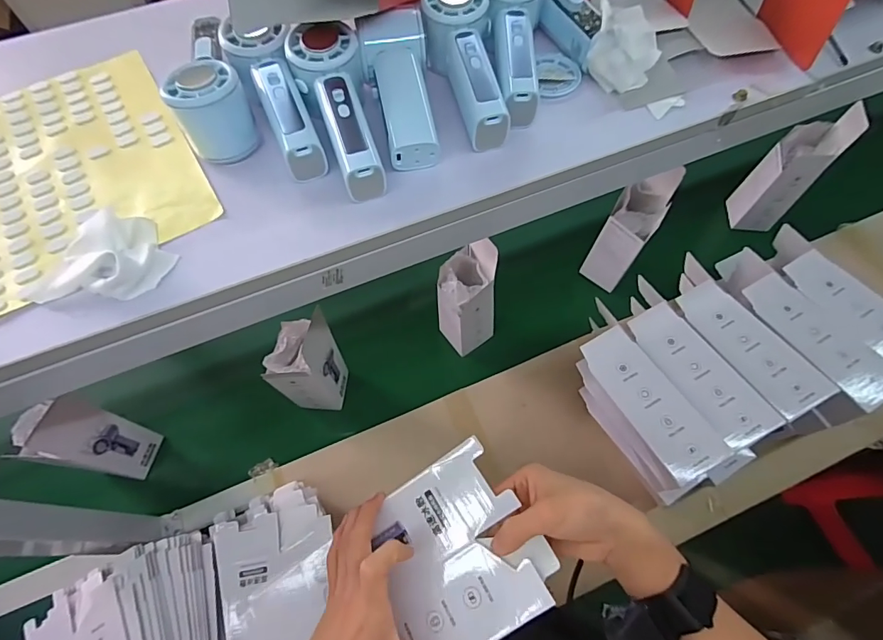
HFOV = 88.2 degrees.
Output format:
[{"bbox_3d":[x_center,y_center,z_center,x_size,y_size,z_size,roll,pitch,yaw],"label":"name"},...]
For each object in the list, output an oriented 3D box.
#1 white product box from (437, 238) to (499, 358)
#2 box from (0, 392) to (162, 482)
[{"bbox_3d":[0.038,-0.035,0.716,0.075,0.217,0.082,-35,67,-15],"label":"white product box"},{"bbox_3d":[-0.499,0.170,0.647,0.057,0.221,0.079,11,64,7],"label":"box"}]

